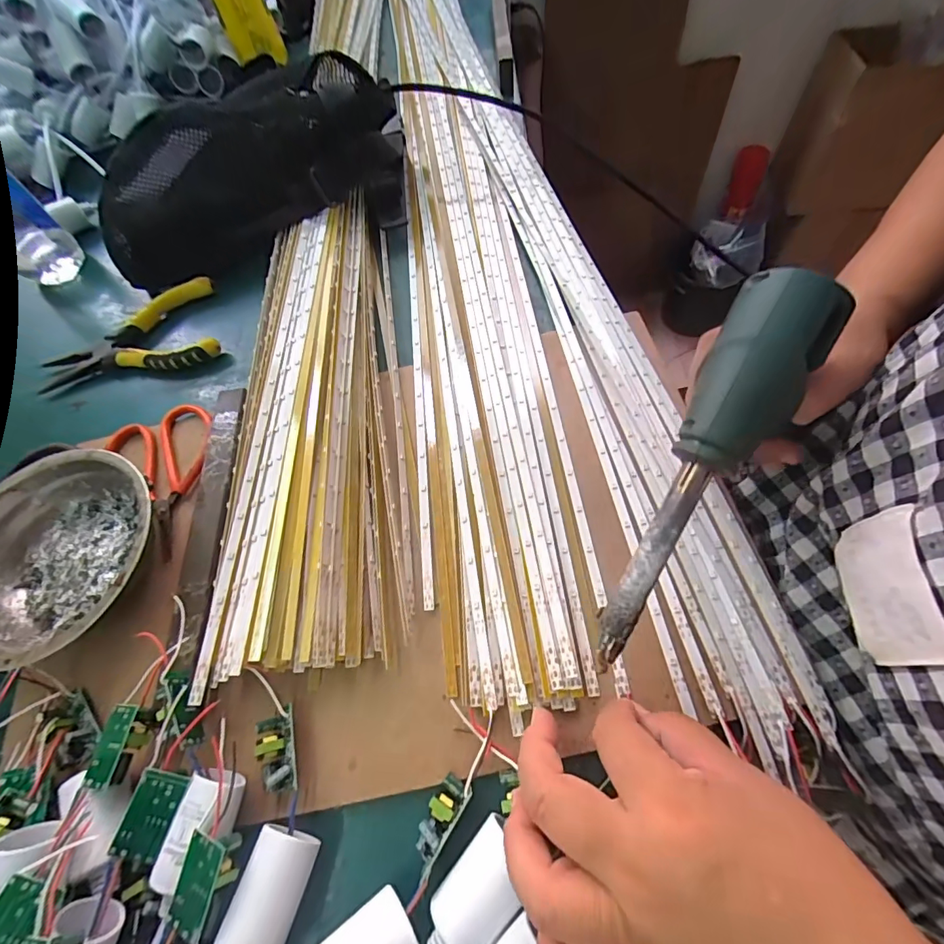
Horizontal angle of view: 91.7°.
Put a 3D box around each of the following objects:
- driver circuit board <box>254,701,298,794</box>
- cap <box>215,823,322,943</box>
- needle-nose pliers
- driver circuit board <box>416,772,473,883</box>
[{"bbox_3d":[-0.098,0.140,0.231,0.019,0.017,0.036,-17,63,-2],"label":"driver circuit board"},{"bbox_3d":[-0.091,0.188,0.201,0.028,0.024,0.052,20,58,-6],"label":"cap"},{"bbox_3d":[-0.285,-0.106,0.381,0.146,0.021,0.079,-21,63,-4],"label":"needle-nose pliers"},{"bbox_3d":[-0.014,0.157,0.207,0.015,0.014,0.039,24,45,13],"label":"driver circuit board"}]

